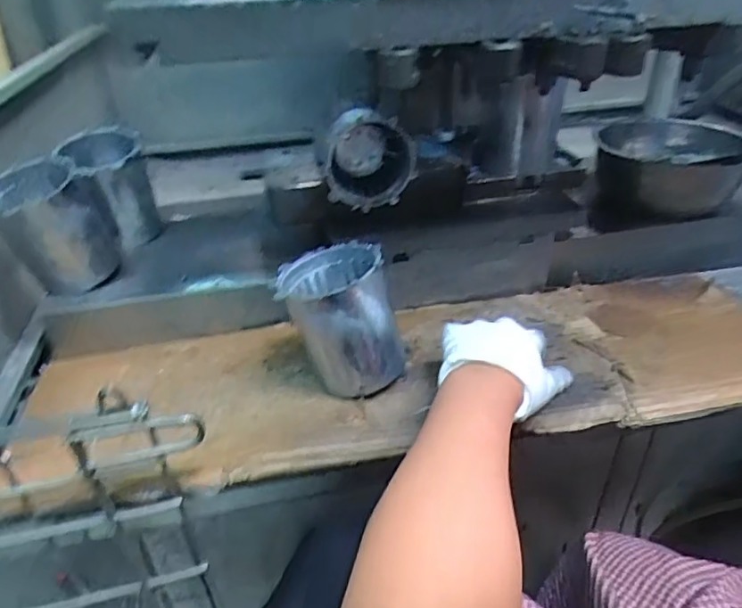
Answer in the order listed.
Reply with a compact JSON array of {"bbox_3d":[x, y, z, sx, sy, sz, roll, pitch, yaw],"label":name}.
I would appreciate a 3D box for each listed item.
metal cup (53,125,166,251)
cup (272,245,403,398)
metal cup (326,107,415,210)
[{"bbox_3d":[-0.307,-0.130,0.657,0.089,0.126,0.094,-23,39,-27],"label":"metal cup"},{"bbox_3d":[-0.028,0.013,0.517,0.100,0.112,0.100,-1,34,1],"label":"cup"},{"bbox_3d":[-0.002,-0.162,0.605,0.096,0.089,0.076,-6,34,-6],"label":"metal cup"}]

